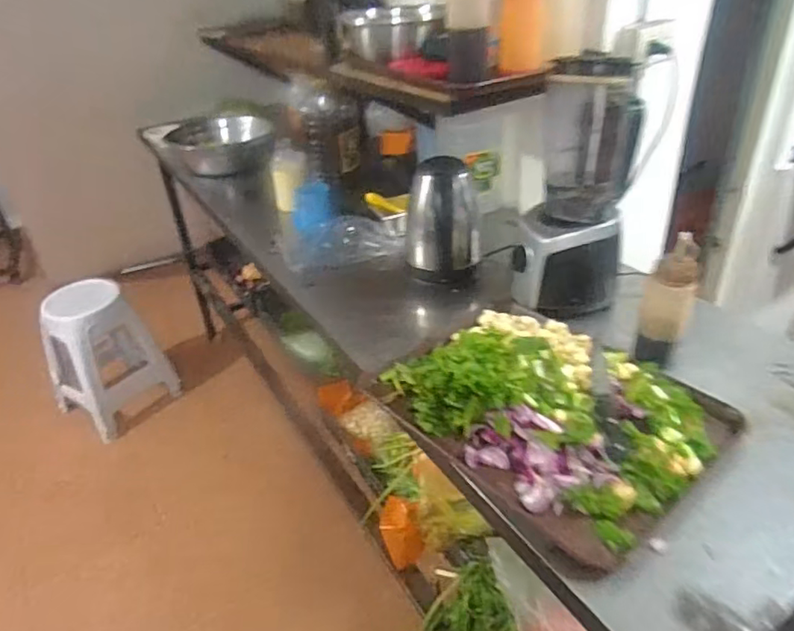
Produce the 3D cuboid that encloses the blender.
[{"bbox_3d":[0.292,-0.189,0.972,0.175,0.414,0.146,6,34,14],"label":"blender"}]

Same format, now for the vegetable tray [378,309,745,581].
[{"bbox_3d":[0.216,0.120,0.834,0.385,0.091,0.434,-24,38,-28],"label":"vegetable tray"}]

